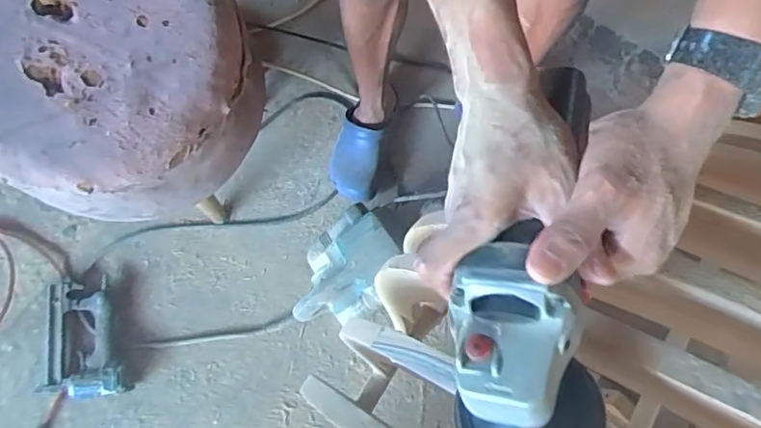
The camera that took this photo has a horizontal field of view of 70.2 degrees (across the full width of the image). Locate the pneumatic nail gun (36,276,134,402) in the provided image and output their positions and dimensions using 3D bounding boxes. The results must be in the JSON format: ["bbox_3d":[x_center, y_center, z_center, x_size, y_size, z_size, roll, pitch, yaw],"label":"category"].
[{"bbox_3d":[-0.573,0.238,1.039,0.162,0.052,0.224,-9,75,-4],"label":"pneumatic nail gun"}]

